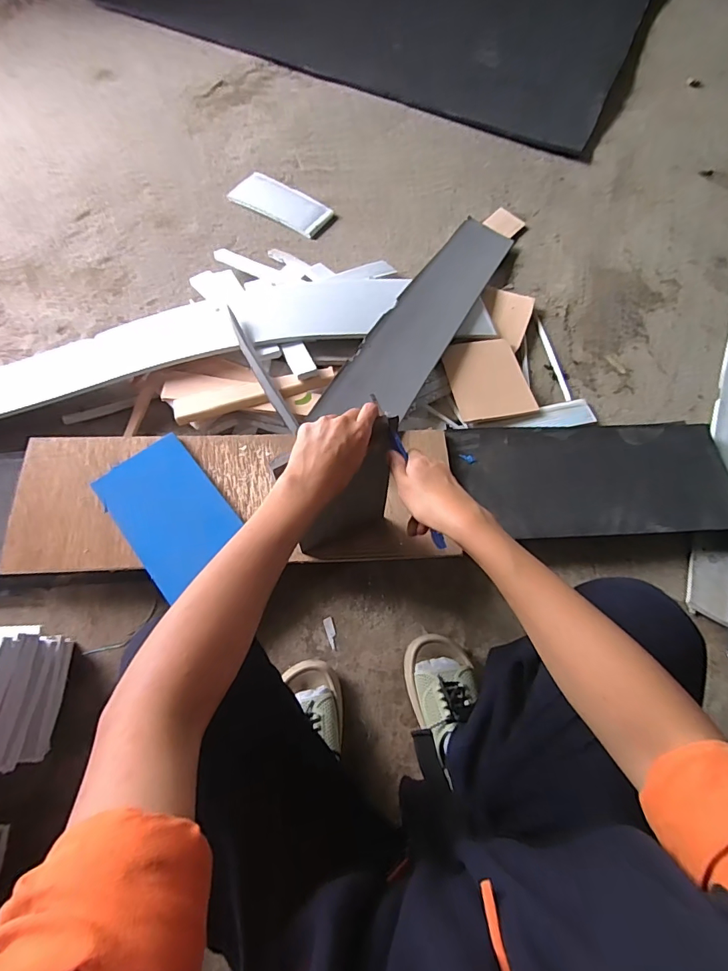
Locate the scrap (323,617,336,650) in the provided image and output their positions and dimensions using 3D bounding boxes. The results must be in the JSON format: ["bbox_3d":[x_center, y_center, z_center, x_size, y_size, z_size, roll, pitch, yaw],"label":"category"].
[{"bbox_3d":[-0.052,0.233,0.701,0.015,0.004,0.049,-18,70,-10],"label":"scrap"}]

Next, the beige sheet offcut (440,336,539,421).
[{"bbox_3d":[0.248,-0.216,0.888,0.165,0.008,0.172,-10,72,-14],"label":"beige sheet offcut"}]

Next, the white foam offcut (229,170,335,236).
[{"bbox_3d":[-0.203,-0.697,1.103,0.247,0.020,0.117,27,67,9],"label":"white foam offcut"}]

